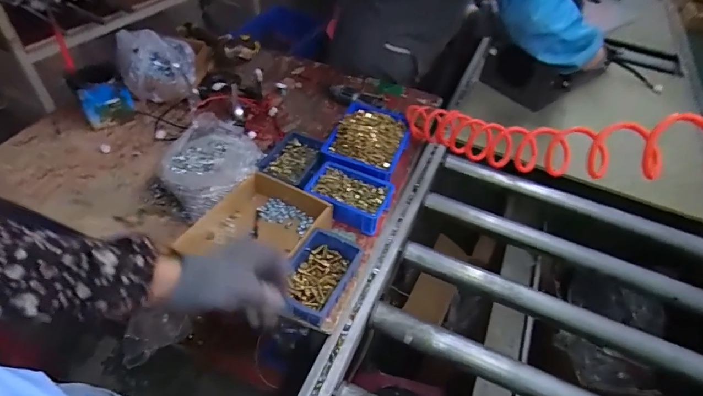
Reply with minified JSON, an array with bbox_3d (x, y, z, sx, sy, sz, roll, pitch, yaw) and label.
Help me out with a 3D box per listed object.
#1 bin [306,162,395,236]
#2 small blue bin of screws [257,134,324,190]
[{"bbox_3d":[-0.007,-0.004,0.769,0.152,0.045,0.105,18,49,12],"label":"bin"},{"bbox_3d":[-0.121,-0.072,0.835,0.112,0.045,0.151,19,49,13],"label":"small blue bin of screws"}]

